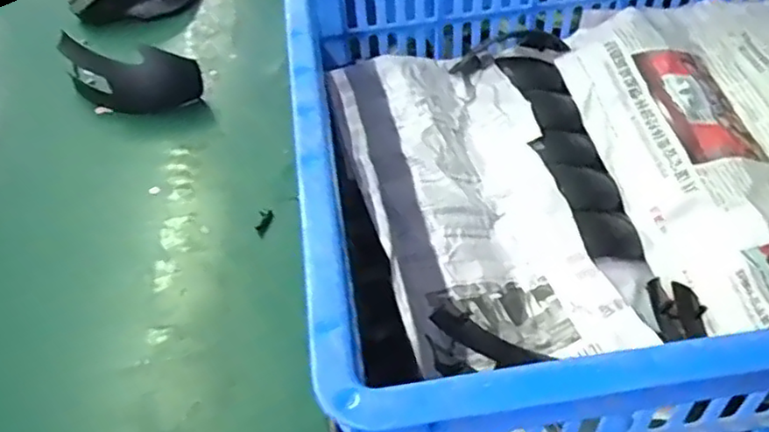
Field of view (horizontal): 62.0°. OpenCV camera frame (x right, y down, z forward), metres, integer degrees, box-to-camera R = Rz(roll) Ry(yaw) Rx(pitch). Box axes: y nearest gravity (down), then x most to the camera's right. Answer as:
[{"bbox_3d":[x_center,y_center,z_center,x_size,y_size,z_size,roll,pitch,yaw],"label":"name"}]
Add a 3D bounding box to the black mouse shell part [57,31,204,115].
[{"bbox_3d":[-0.199,-0.107,0.493,0.112,0.045,0.038,9,49,12],"label":"black mouse shell part"}]

